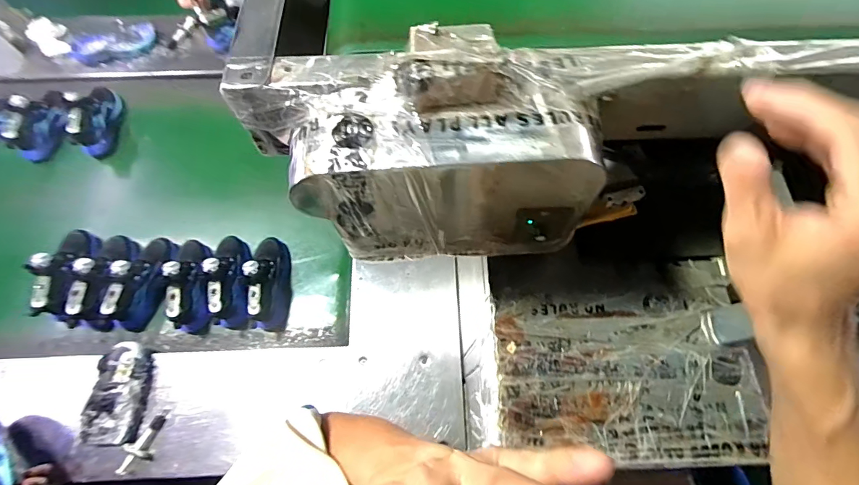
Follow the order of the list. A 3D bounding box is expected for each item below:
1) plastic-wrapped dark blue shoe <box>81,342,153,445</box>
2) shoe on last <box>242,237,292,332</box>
[{"bbox_3d":[-0.627,0.304,0.831,0.099,0.057,0.189,2,69,0],"label":"plastic-wrapped dark blue shoe"},{"bbox_3d":[-0.363,0.085,0.929,0.084,0.114,0.217,-9,69,-4],"label":"shoe on last"}]

